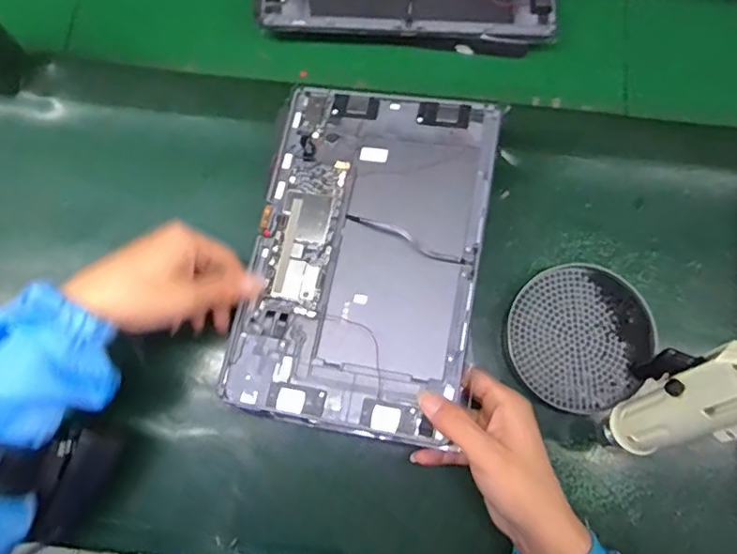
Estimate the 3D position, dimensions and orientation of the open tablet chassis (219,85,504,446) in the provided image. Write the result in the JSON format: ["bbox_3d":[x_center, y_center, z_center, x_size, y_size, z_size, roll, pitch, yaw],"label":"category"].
[{"bbox_3d":[-0.002,-0.021,0.431,0.164,0.008,0.251,9,75,11],"label":"open tablet chassis"}]

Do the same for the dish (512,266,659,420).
[{"bbox_3d":[0.168,0.047,0.462,0.109,0.015,0.109,0,76,-1],"label":"dish"}]

